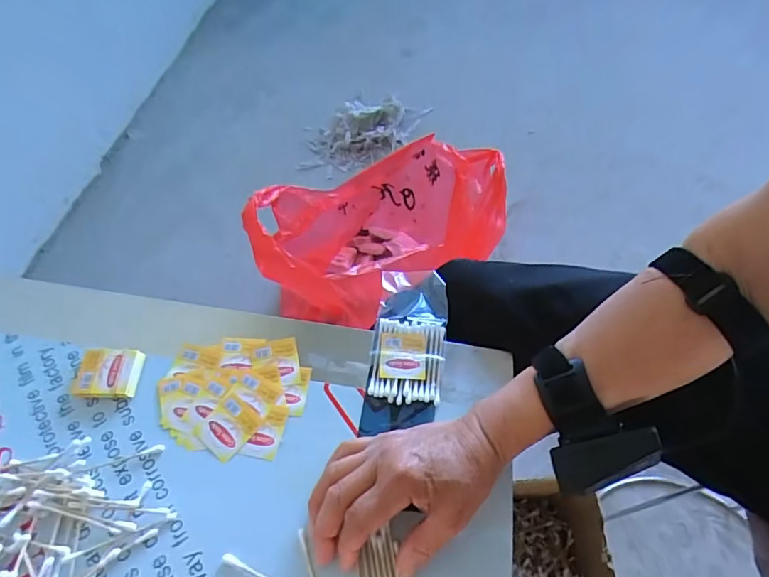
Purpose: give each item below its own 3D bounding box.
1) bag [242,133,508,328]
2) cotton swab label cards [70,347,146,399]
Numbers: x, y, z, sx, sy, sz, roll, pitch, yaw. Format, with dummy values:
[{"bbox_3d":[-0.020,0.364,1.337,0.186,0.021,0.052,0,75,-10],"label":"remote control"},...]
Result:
[{"bbox_3d":[-0.023,-0.100,0.878,0.415,0.273,0.284,-19,59,-14],"label":"bag"},{"bbox_3d":[-0.233,0.072,0.410,0.048,0.017,0.040,-1,56,-3],"label":"cotton swab label cards"}]

